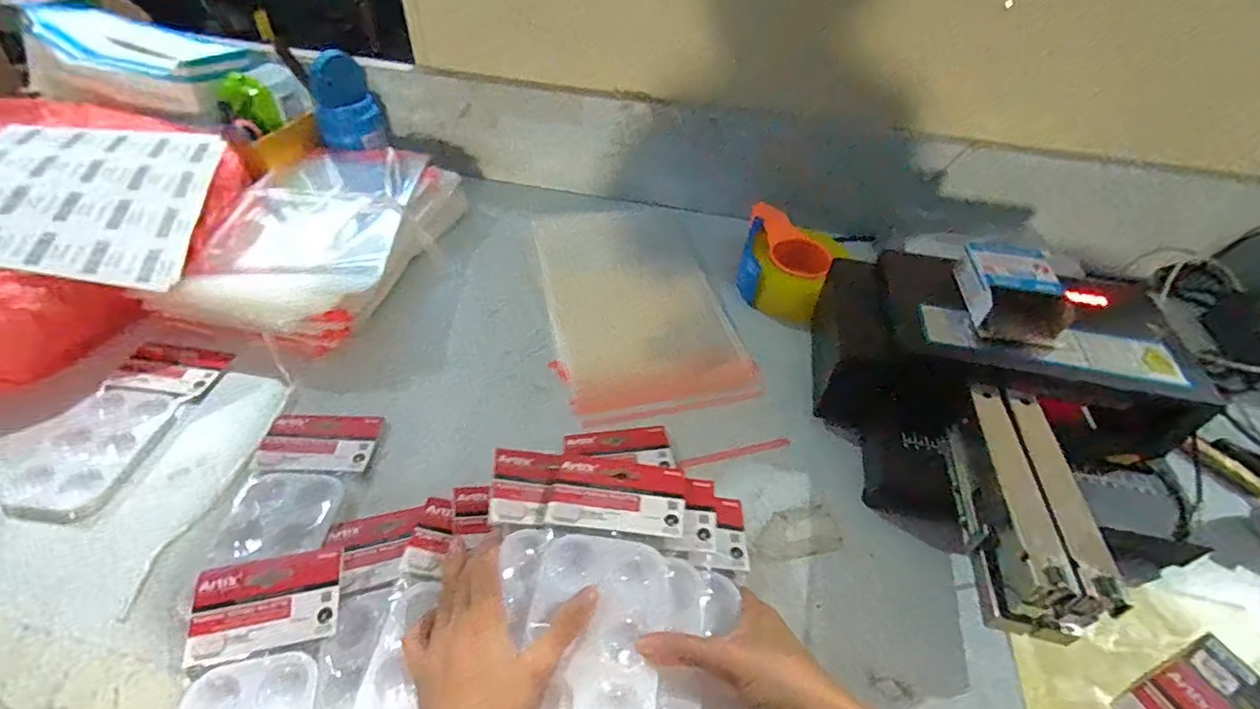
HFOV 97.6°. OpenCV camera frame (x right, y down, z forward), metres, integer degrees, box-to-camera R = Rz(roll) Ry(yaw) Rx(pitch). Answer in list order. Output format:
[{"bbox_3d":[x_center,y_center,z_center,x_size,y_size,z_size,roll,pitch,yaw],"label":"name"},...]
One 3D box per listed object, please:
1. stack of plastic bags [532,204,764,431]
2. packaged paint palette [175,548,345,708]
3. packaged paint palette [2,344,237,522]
[{"bbox_3d":[0.002,-0.080,0.694,0.209,0.010,0.385,-8,47,-11],"label":"stack of plastic bags"},{"bbox_3d":[-0.250,0.229,0.359,0.096,0.021,0.191,-7,47,-10],"label":"packaged paint palette"},{"bbox_3d":[-0.473,0.062,0.510,0.093,0.011,0.189,10,46,6],"label":"packaged paint palette"}]

